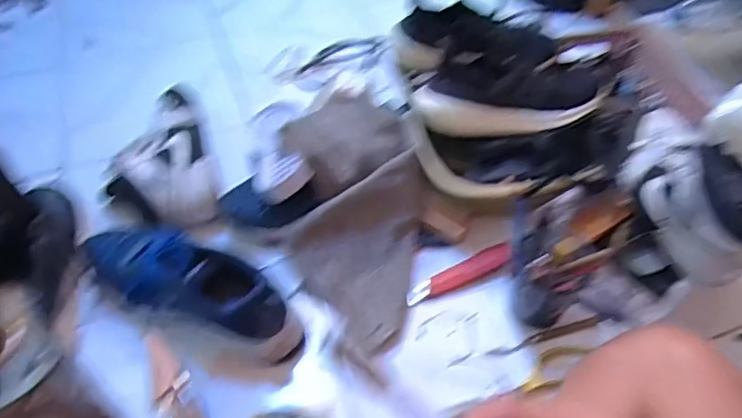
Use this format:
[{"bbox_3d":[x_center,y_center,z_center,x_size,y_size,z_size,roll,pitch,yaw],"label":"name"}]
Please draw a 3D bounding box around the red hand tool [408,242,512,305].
[{"bbox_3d":[0.115,0.083,0.690,0.154,0.014,0.032,-19,52,-15],"label":"red hand tool"}]

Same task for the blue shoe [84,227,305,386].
[{"bbox_3d":[-0.228,0.091,0.631,0.312,0.090,0.113,23,54,19],"label":"blue shoe"}]

